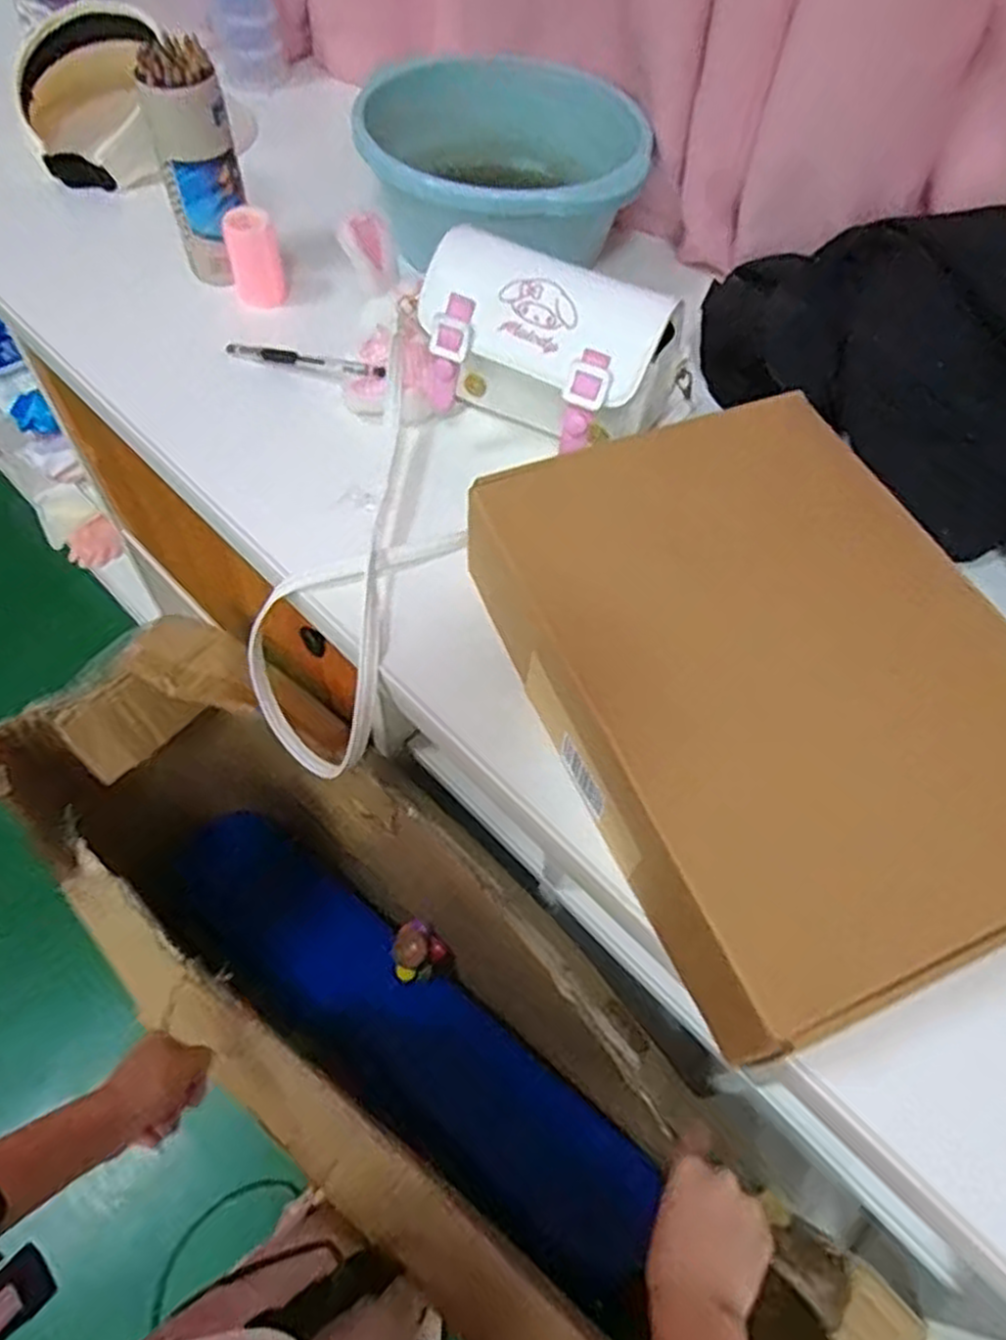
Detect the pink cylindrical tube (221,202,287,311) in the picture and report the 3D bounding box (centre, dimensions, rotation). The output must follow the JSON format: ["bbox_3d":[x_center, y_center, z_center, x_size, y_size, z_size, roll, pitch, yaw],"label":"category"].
[{"bbox_3d":[-0.228,-0.378,0.717,0.044,0.077,0.034,-18,61,-13],"label":"pink cylindrical tube"}]

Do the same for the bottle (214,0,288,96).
[{"bbox_3d":[-0.302,-0.775,0.929,0.069,0.146,0.052,-12,60,-10],"label":"bottle"}]

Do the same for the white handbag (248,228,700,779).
[{"bbox_3d":[-0.065,-0.128,0.610,0.204,0.136,0.414,40,97,19],"label":"white handbag"}]

